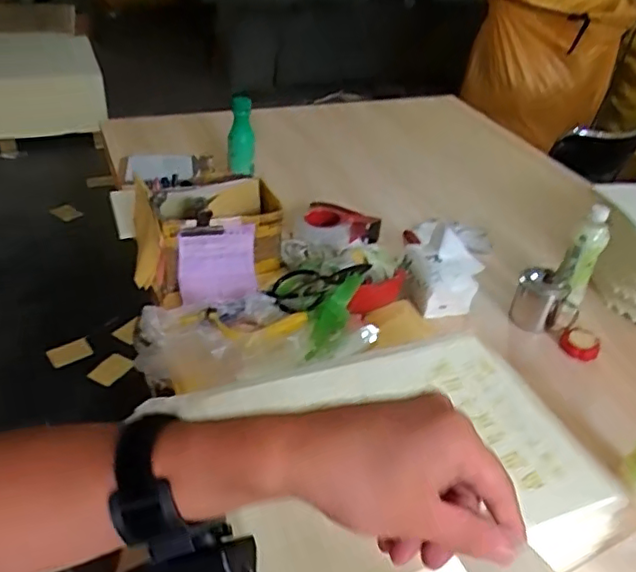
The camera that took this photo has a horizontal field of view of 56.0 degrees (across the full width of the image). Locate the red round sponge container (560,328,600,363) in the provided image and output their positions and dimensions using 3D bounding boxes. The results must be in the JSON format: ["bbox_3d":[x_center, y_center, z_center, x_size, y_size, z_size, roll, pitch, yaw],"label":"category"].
[{"bbox_3d":[0.471,0.102,1.074,0.067,0.020,0.077,25,40,24],"label":"red round sponge container"}]

